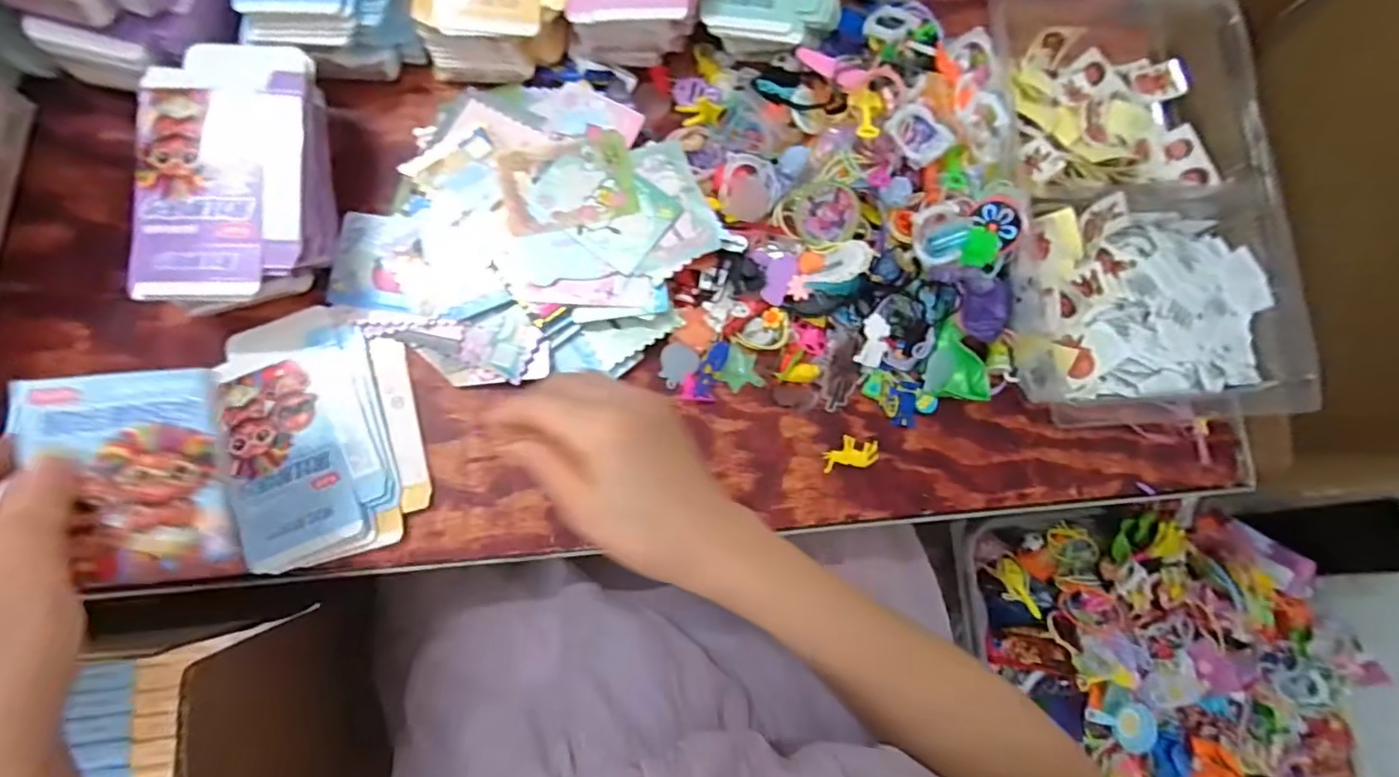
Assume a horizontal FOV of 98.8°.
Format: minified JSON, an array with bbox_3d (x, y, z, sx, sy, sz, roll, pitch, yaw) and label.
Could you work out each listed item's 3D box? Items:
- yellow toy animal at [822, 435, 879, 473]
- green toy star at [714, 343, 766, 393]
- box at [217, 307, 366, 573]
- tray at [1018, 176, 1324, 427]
[{"bbox_3d":[0.106,0.045,0.420,0.040,0.006,0.023,-9,82,-9],"label":"yellow toy animal"},{"bbox_3d":[0.031,-0.012,0.418,0.033,0.010,0.030,27,78,-3],"label":"green toy star"},{"bbox_3d":[-0.251,0.028,0.368,0.070,0.006,0.149,-13,78,-11],"label":"box"},{"bbox_3d":[0.331,-0.067,0.441,0.209,0.049,0.181,-2,81,-8],"label":"tray"}]

